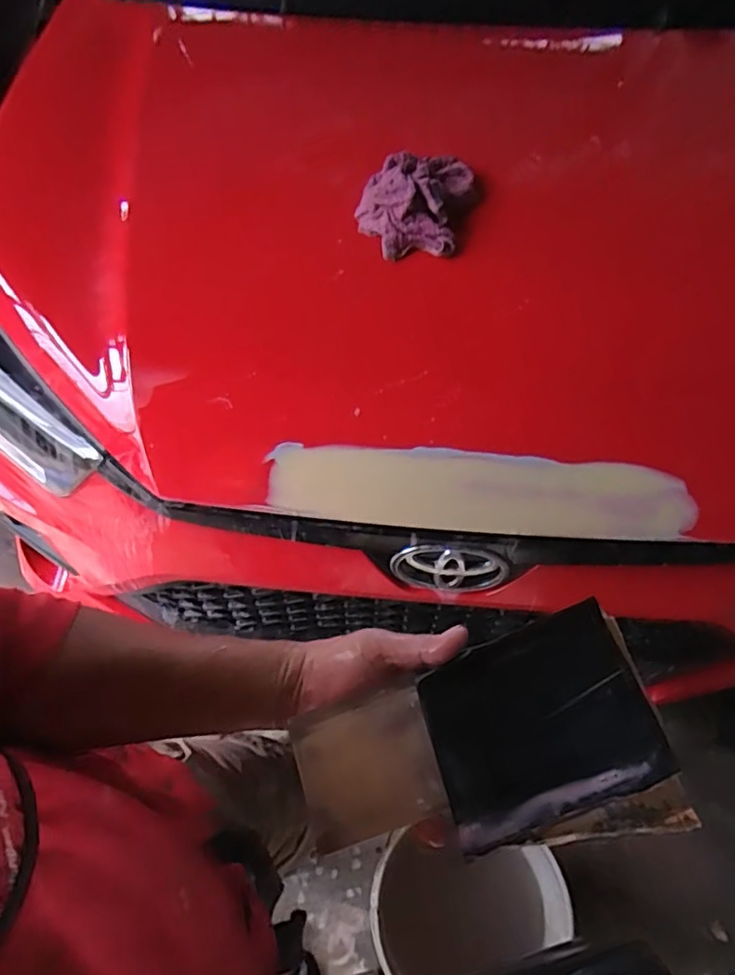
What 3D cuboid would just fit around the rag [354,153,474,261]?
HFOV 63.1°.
[{"bbox_3d":[0.055,-0.344,0.715,0.125,0.050,0.157,14,57,9],"label":"rag"}]

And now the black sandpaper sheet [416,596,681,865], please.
[{"bbox_3d":[0.108,0.149,0.382,0.137,0.012,0.110,-20,68,-4],"label":"black sandpaper sheet"}]

